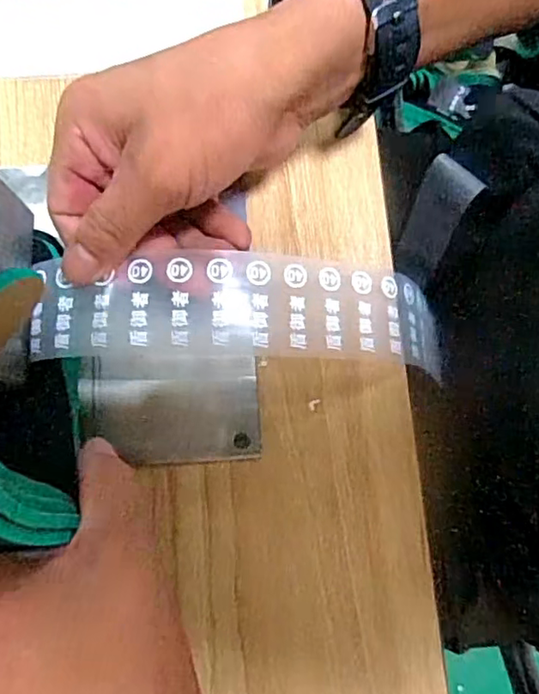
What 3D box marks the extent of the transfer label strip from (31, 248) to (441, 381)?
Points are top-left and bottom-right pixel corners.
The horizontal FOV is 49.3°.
[{"bbox_3d":[-0.006,-0.016,0.250,0.175,0.025,0.043,1,79,-13],"label":"transfer label strip"}]

